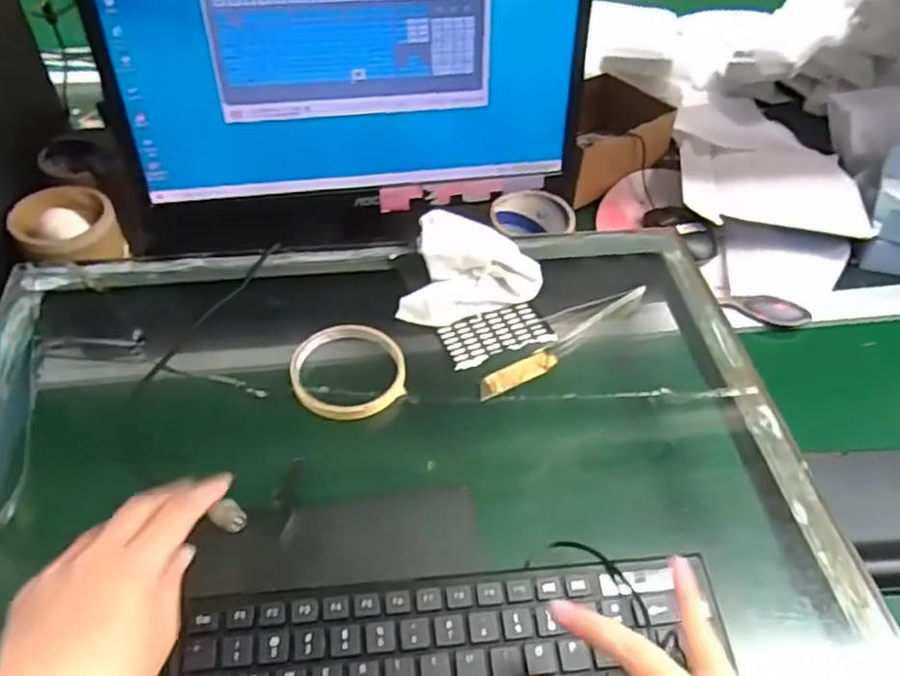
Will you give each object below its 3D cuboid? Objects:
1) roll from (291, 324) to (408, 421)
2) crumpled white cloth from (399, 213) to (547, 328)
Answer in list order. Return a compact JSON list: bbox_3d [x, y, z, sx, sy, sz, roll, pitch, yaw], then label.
[{"bbox_3d":[-0.077,0.027,0.525,0.084,0.016,0.086,0,51,0],"label":"roll"},{"bbox_3d":[0.020,-0.055,0.587,0.108,0.034,0.107,11,52,8],"label":"crumpled white cloth"}]

